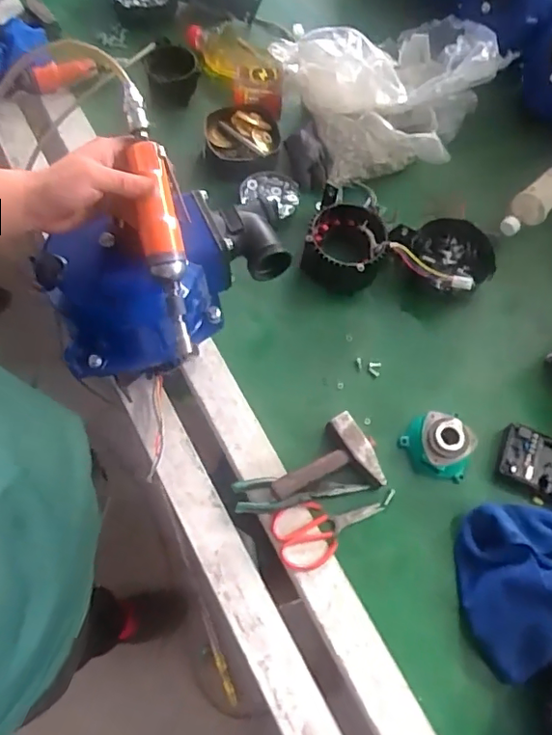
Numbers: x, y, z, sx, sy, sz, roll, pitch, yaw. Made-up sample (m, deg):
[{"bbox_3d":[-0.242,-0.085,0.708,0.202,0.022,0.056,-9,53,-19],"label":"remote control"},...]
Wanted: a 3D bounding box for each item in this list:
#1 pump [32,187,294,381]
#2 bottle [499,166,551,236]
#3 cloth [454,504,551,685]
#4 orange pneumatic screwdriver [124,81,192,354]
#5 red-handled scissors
[{"bbox_3d":[-0.132,-0.107,0.694,0.287,0.166,0.150,-23,69,-13],"label":"pump"},{"bbox_3d":[0.500,-0.320,1.035,0.060,0.073,0.240,43,70,15],"label":"bottle"},{"bbox_3d":[0.387,0.289,0.746,0.270,0.084,0.214,-2,66,-4],"label":"cloth"},{"bbox_3d":[-0.120,-0.157,0.588,0.048,0.034,0.278,-11,92,-8],"label":"orange pneumatic screwdriver"},{"bbox_3d":[0.075,0.221,0.782,0.157,0.019,0.086,-21,69,-12],"label":"red-handled scissors"}]

